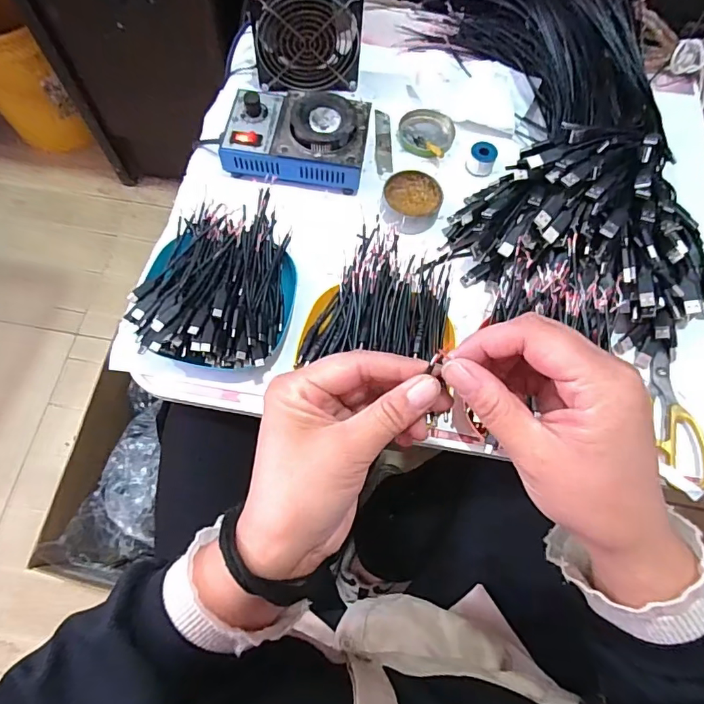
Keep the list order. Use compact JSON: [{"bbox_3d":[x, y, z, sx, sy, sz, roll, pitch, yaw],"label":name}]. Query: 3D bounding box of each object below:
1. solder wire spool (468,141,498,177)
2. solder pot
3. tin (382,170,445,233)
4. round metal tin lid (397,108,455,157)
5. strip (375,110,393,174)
[{"bbox_3d":[0.148,-0.217,0.544,0.029,0.025,0.026,9,69,1],"label":"solder wire spool"},{"bbox_3d":[-0.059,-0.232,0.524,0.149,0.061,0.103,10,69,1],"label":"solder pot"},{"bbox_3d":[0.064,-0.160,0.520,0.063,0.023,0.069,1,69,-2],"label":"tin"},{"bbox_3d":[0.089,-0.259,0.573,0.065,0.015,0.071,1,69,-2],"label":"round metal tin lid"},{"bbox_3d":[0.037,-0.249,0.567,0.018,0.004,0.096,-2,67,2],"label":"strip"}]

